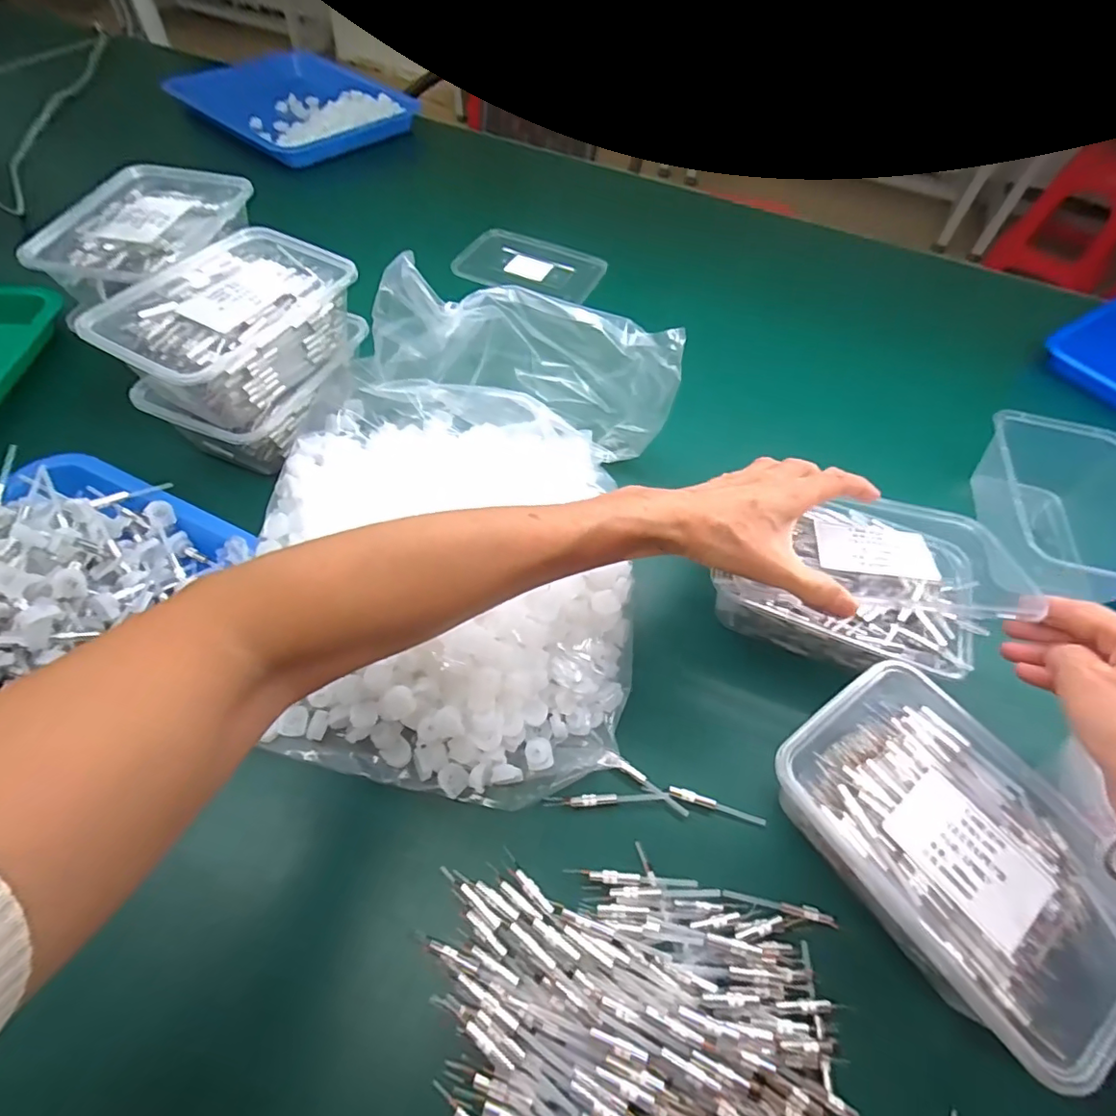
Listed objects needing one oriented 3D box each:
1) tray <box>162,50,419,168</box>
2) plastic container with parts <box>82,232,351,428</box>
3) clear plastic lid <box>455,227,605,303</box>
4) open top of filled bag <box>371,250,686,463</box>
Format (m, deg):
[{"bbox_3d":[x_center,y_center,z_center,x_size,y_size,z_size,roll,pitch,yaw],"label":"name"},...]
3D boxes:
[{"bbox_3d":[-0.404,-0.706,0.871,0.270,0.031,0.319,-36,66,-24],"label":"tray"},{"bbox_3d":[-0.255,-0.180,0.442,0.120,0.065,0.170,28,59,14],"label":"plastic container with parts"},{"bbox_3d":[-0.035,-0.355,0.683,0.168,0.016,0.105,22,58,10],"label":"clear plastic lid"},{"bbox_3d":[-0.030,-0.164,0.464,0.256,0.107,0.064,15,57,6],"label":"open top of filled bag"}]

